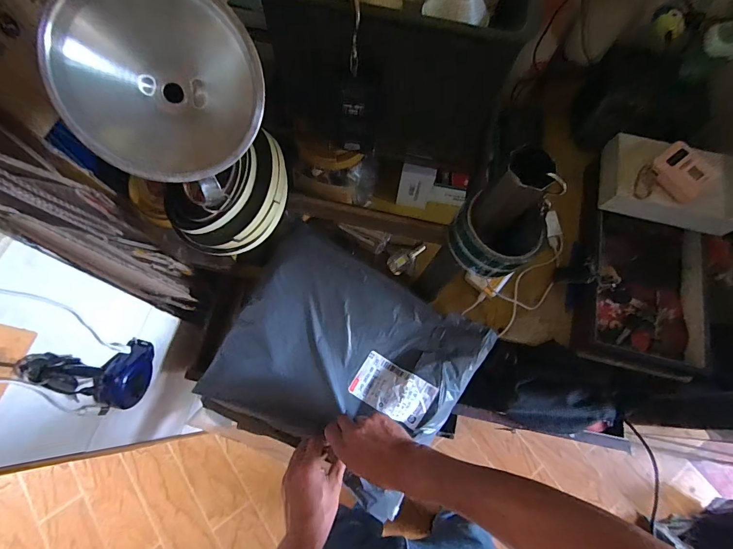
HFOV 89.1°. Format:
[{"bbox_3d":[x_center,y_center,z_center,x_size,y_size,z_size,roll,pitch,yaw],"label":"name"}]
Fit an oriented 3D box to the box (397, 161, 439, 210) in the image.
[{"bbox_3d":[0.086,-0.151,0.645,0.055,0.112,0.017,12,71,2],"label":"box"}]

